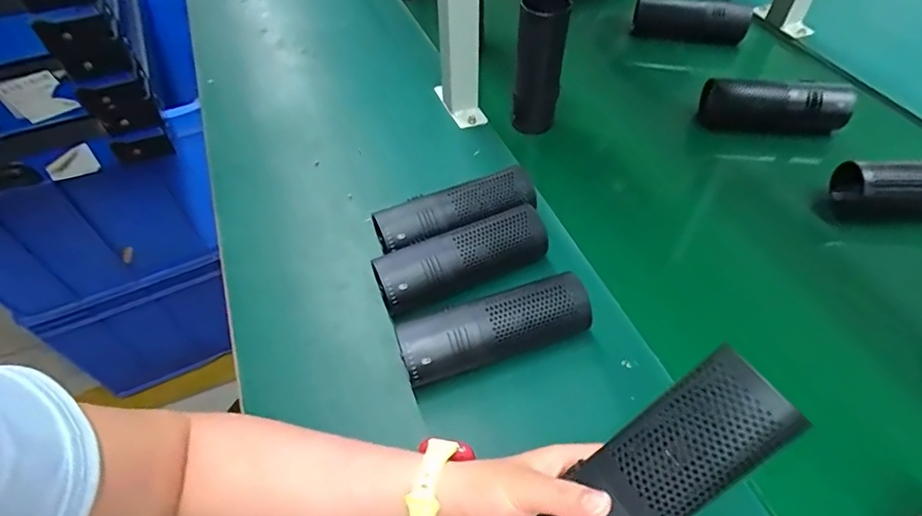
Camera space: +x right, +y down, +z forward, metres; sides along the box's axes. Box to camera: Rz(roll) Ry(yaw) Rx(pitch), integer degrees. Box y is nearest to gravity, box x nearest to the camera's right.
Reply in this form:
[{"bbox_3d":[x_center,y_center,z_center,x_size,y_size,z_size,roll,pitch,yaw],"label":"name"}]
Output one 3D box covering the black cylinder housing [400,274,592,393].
[{"bbox_3d":[0.029,0.056,0.431,0.160,0.046,0.042,-16,50,-10],"label":"black cylinder housing"}]

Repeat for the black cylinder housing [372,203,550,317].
[{"bbox_3d":[0.002,-0.002,0.479,0.164,0.046,0.047,-20,51,-13],"label":"black cylinder housing"}]

